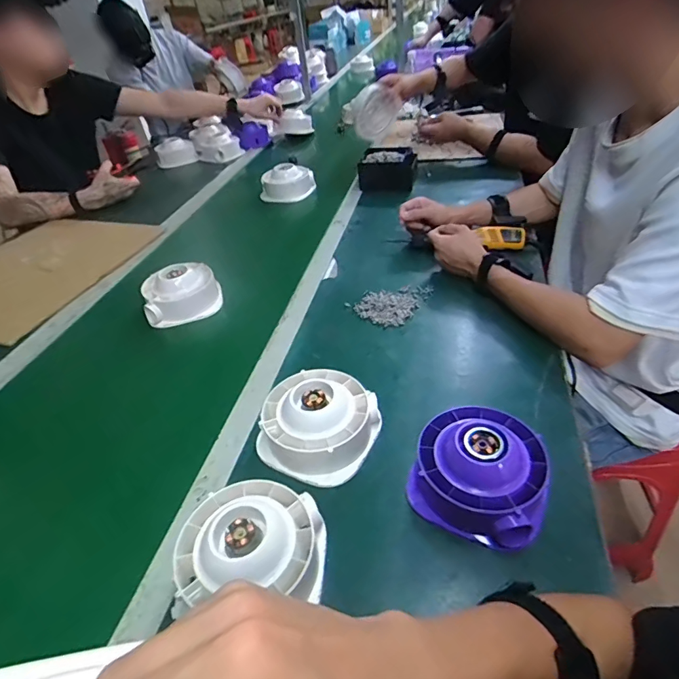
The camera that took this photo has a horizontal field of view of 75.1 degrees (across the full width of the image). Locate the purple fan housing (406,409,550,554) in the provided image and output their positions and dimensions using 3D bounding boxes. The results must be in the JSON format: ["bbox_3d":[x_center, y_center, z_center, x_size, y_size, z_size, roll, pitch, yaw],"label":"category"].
[{"bbox_3d":[0.150,0.132,0.463,0.133,0.062,0.126,15,45,24],"label":"purple fan housing"}]

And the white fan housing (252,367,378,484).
[{"bbox_3d":[-0.027,0.095,0.537,0.131,0.064,0.128,-4,40,4],"label":"white fan housing"}]

